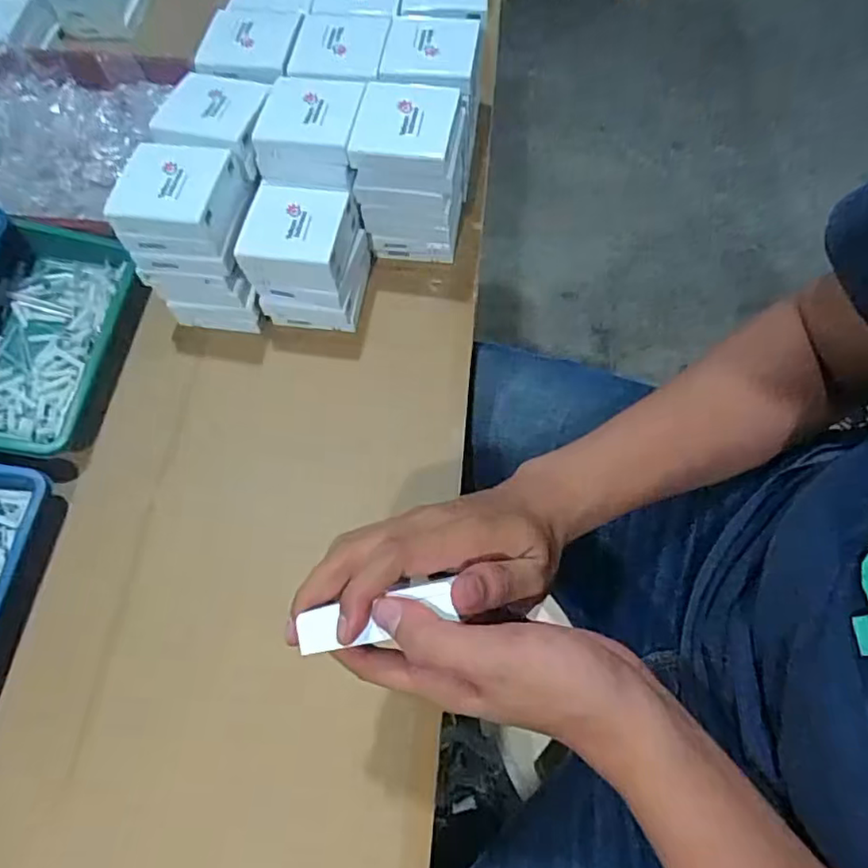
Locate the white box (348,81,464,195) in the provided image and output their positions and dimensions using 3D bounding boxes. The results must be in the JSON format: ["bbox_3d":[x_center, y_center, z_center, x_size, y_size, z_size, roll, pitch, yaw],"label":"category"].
[{"bbox_3d":[-0.022,-0.263,0.537,0.089,0.047,0.083,6,64,3],"label":"white box"}]

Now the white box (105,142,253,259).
[{"bbox_3d":[-0.214,-0.200,0.513,0.093,0.046,0.085,6,64,3],"label":"white box"}]

